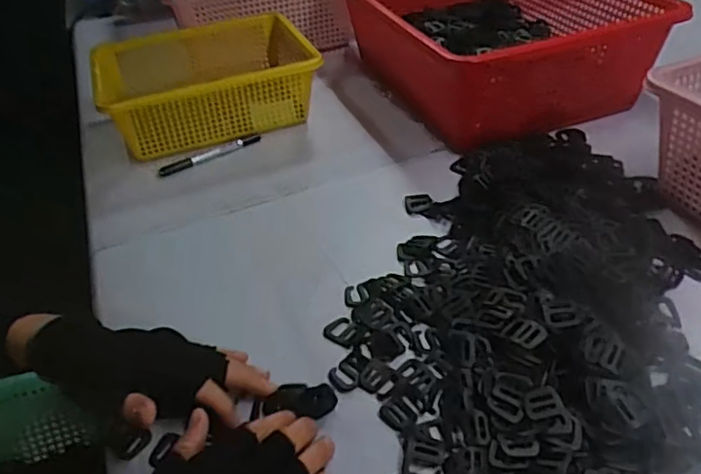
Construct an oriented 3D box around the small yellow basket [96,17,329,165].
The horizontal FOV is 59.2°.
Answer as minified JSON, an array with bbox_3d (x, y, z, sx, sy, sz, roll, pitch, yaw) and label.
[{"bbox_3d":[-0.175,-0.190,0.780,0.253,0.096,0.167,-19,41,-16],"label":"small yellow basket"}]

